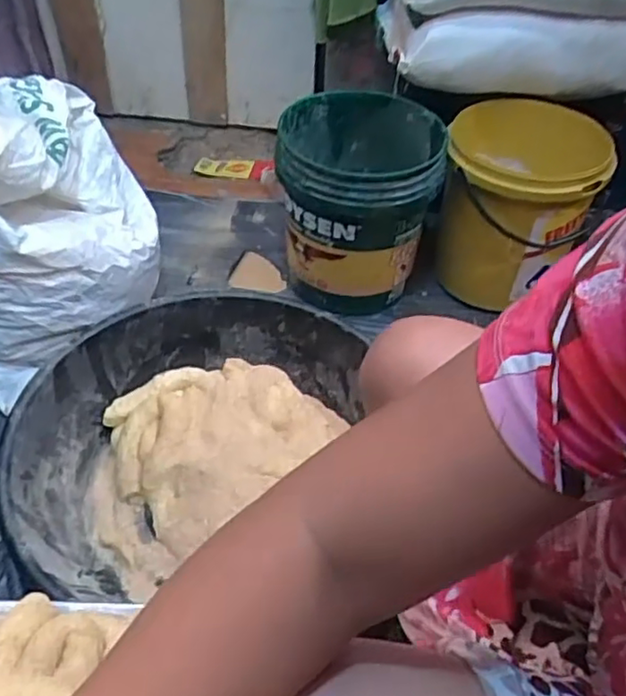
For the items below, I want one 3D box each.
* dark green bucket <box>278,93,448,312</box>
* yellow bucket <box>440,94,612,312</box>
[{"bbox_3d":[0.076,-0.256,1.176,0.268,0.326,0.250,1,46,-1],"label":"dark green bucket"},{"bbox_3d":[0.371,-0.260,1.184,0.265,0.286,0.267,16,48,12],"label":"yellow bucket"}]

